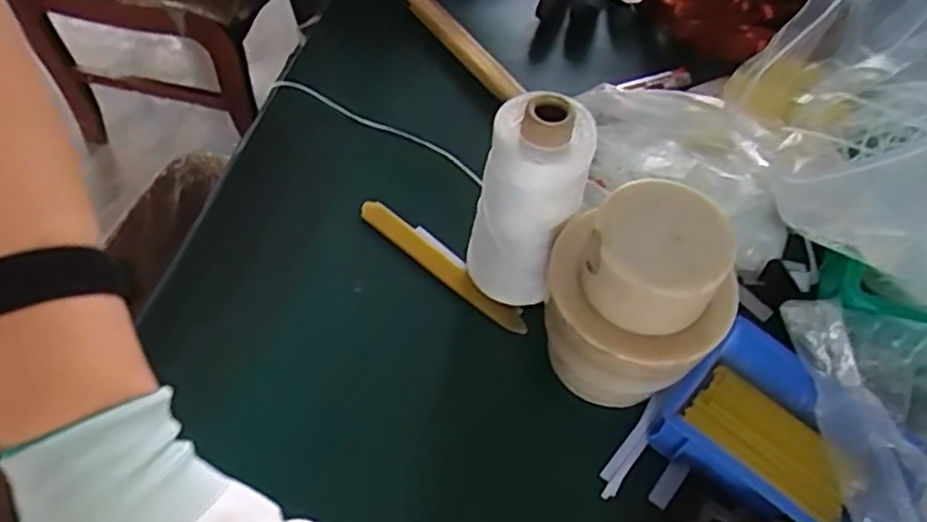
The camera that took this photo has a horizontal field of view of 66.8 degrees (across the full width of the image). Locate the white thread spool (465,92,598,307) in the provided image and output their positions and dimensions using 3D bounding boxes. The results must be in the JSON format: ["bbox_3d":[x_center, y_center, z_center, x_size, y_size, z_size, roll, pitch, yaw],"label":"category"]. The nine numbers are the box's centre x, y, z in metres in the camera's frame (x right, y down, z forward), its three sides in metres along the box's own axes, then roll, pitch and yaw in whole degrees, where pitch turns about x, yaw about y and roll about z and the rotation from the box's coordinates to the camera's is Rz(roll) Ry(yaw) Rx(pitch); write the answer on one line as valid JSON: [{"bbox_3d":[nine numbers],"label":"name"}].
[{"bbox_3d":[0.041,-0.033,0.472,0.074,0.170,0.057,9,58,2],"label":"white thread spool"}]

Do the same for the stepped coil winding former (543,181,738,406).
[{"bbox_3d":[0.104,0.029,0.440,0.101,0.144,0.096,4,58,0],"label":"stepped coil winding former"}]

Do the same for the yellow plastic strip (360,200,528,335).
[{"bbox_3d":[-0.018,0.004,0.545,0.163,0.007,0.020,39,64,19],"label":"yellow plastic strip"}]

